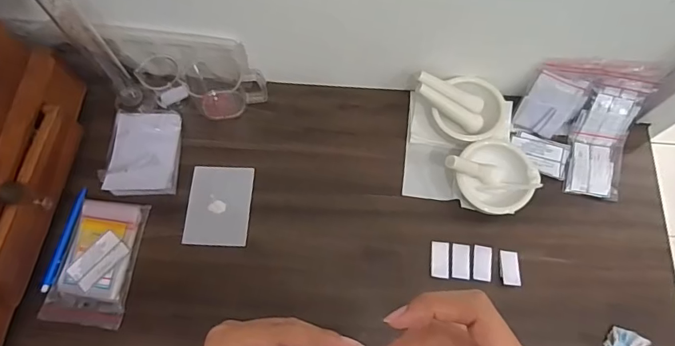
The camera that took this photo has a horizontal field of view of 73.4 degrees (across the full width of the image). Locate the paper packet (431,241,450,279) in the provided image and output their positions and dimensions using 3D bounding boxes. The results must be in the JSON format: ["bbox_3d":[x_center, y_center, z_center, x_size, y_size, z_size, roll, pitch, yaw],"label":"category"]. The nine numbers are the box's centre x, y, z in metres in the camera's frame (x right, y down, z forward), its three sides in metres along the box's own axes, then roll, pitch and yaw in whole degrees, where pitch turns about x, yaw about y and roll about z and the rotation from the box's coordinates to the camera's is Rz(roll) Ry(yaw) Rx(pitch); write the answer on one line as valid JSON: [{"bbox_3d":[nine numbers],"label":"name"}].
[{"bbox_3d":[0.133,0.111,0.584,0.023,0.004,0.047,8,70,3],"label":"paper packet"}]

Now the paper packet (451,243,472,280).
[{"bbox_3d":[0.160,0.113,0.583,0.024,0.004,0.045,9,70,3],"label":"paper packet"}]

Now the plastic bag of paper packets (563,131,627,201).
[{"bbox_3d":[0.354,-0.011,0.617,0.068,0.026,0.087,15,70,5],"label":"plastic bag of paper packets"}]

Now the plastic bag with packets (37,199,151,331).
[{"bbox_3d":[-0.307,0.111,0.579,0.095,0.014,0.157,7,69,3],"label":"plastic bag with packets"}]

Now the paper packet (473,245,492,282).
[{"bbox_3d":[0.187,0.116,0.582,0.023,0.004,0.045,10,70,3],"label":"paper packet"}]

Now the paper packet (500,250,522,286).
[{"bbox_3d":[0.220,0.121,0.577,0.024,0.010,0.044,7,69,2],"label":"paper packet"}]

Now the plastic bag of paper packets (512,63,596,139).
[{"bbox_3d":[0.296,-0.095,0.616,0.077,0.102,0.020,15,35,1],"label":"plastic bag of paper packets"}]

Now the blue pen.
[{"bbox_3d":[-0.357,0.086,0.595,0.014,0.005,0.137,9,70,3],"label":"blue pen"}]

